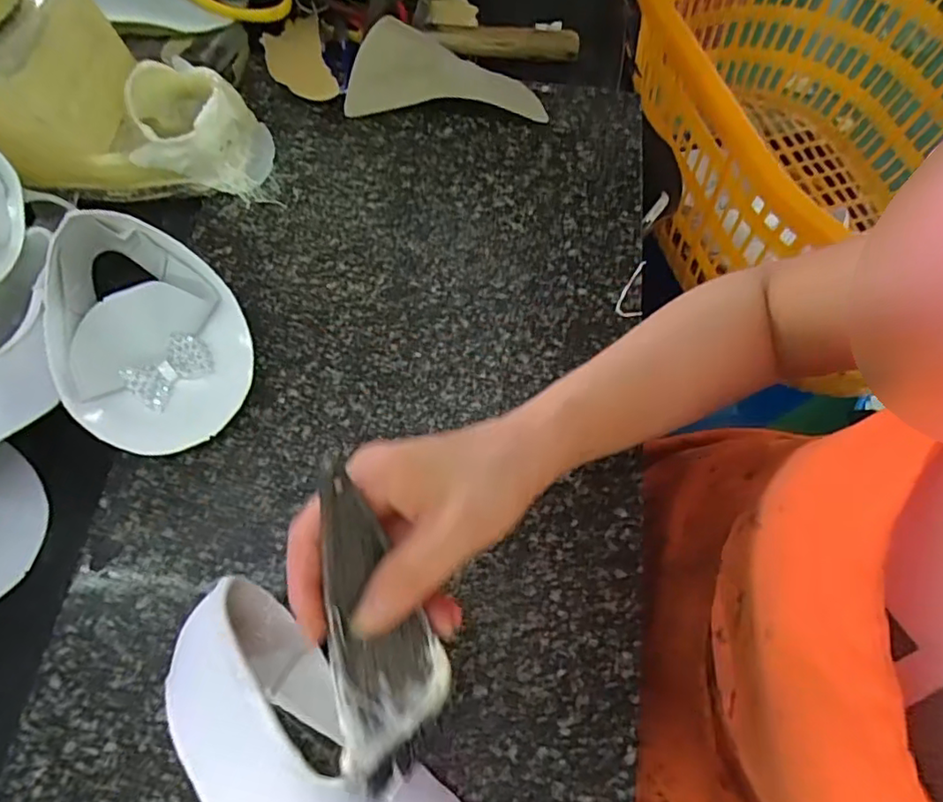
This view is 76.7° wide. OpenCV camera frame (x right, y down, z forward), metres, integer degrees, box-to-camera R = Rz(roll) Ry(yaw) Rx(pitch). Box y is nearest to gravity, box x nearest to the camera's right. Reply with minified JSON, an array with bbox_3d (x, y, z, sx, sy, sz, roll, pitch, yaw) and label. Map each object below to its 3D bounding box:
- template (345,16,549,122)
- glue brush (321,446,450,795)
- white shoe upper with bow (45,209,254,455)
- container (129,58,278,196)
[{"bbox_3d":[-0.018,-0.273,0.496,0.164,0.048,0.071,4,69,1],"label":"template"},{"bbox_3d":[-0.038,0.089,0.246,0.045,0.026,0.134,-10,98,-4],"label":"glue brush"},{"bbox_3d":[-0.220,-0.055,0.407,0.108,0.055,0.177,-36,74,-13],"label":"white shoe upper with bow"},{"bbox_3d":[-0.211,-0.216,0.465,0.095,0.060,0.085,2,69,1],"label":"container"}]

